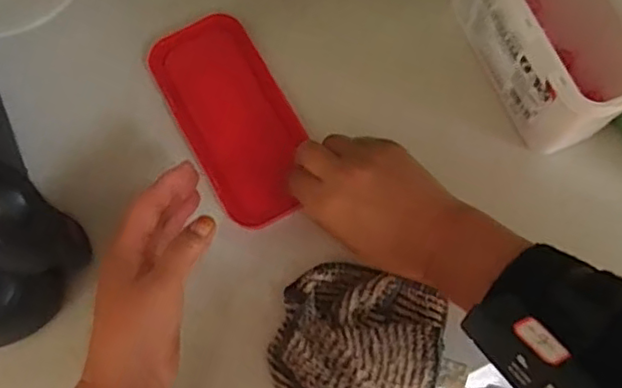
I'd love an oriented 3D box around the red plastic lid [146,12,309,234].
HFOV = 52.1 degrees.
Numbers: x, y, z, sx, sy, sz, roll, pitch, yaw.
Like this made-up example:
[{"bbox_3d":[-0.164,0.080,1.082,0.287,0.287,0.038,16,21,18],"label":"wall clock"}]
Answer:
[{"bbox_3d":[-0.064,-0.063,0.516,0.086,0.020,0.178,-24,76,-5],"label":"red plastic lid"}]

